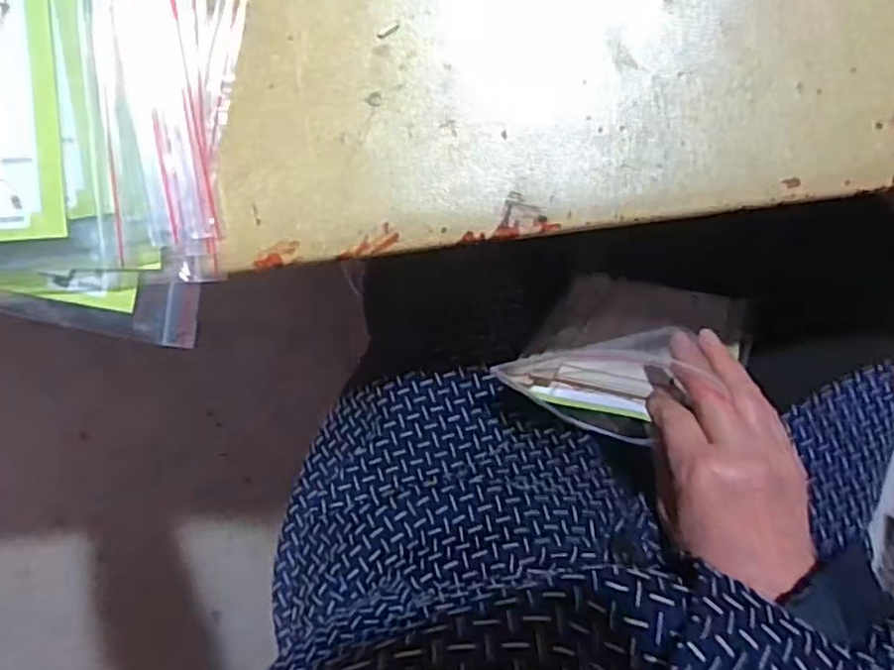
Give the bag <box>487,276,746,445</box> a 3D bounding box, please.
[{"bbox_3d":[0.139,-0.004,0.525,0.138,0.219,0.044,17,120,18],"label":"bag"}]

